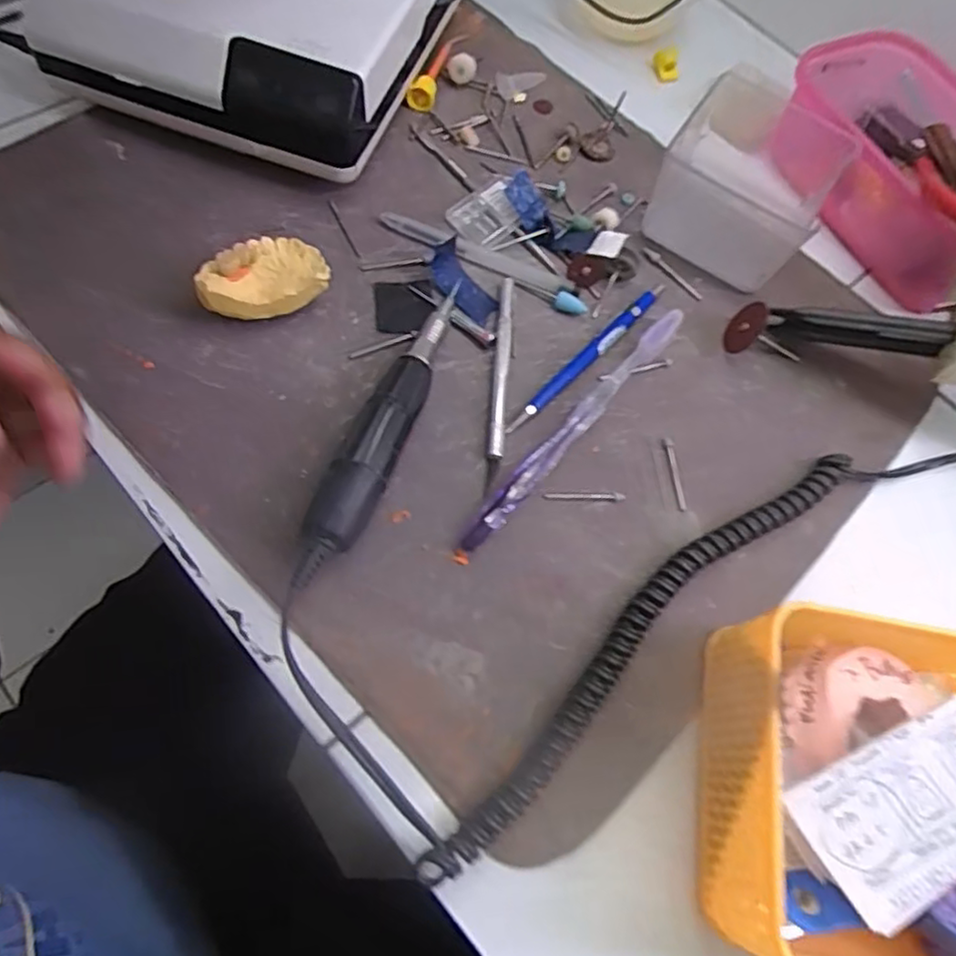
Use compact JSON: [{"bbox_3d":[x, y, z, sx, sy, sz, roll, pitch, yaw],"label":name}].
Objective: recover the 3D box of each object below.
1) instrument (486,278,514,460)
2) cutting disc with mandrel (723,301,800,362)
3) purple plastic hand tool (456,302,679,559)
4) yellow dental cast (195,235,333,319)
[{"bbox_3d":[0.013,-0.064,0.361,0.009,0.008,0.116,7,65,-5],"label":"instrument"},{"bbox_3d":[0.169,-0.081,0.385,0.044,0.022,0.027,35,66,8],"label":"cutting disc with mandrel"},{"bbox_3d":[0.053,-0.030,0.348,0.013,0.011,0.182,40,67,10],"label":"purple plastic hand tool"},{"bbox_3d":[-0.113,-0.106,0.343,0.064,0.022,0.035,-16,70,-15],"label":"yellow dental cast"}]

